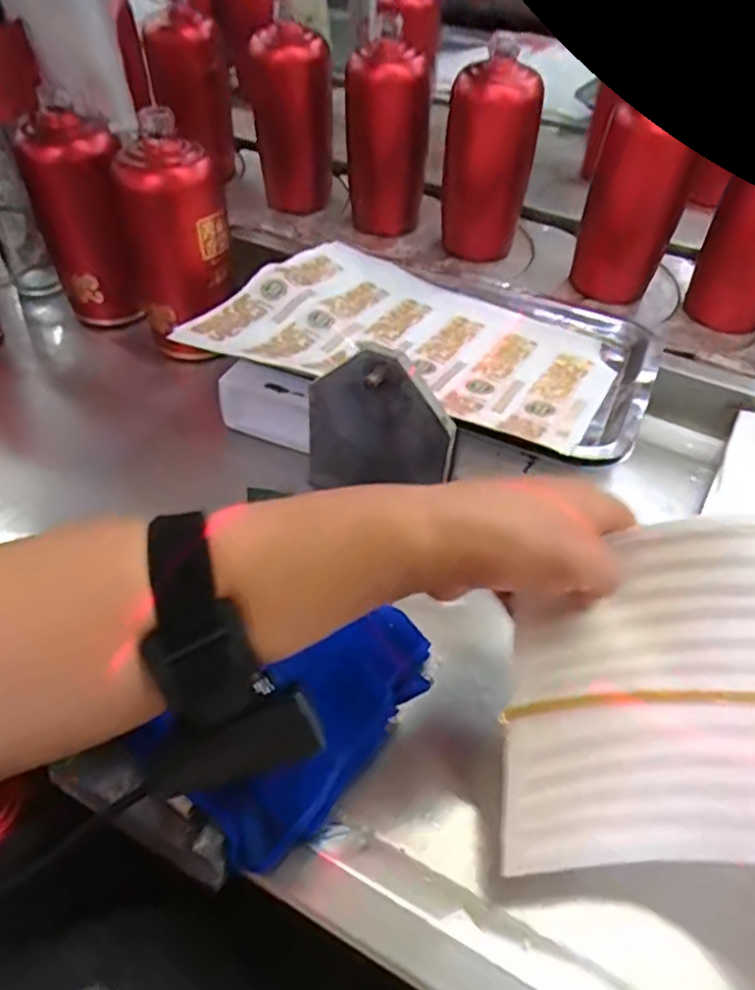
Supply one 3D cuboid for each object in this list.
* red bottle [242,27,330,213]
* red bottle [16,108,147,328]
[{"bbox_3d":[-0.092,-0.398,0.702,0.060,0.166,0.063,31,54,23],"label":"red bottle"},{"bbox_3d":[-0.253,-0.240,0.568,0.077,0.161,0.072,-20,52,-19],"label":"red bottle"}]

